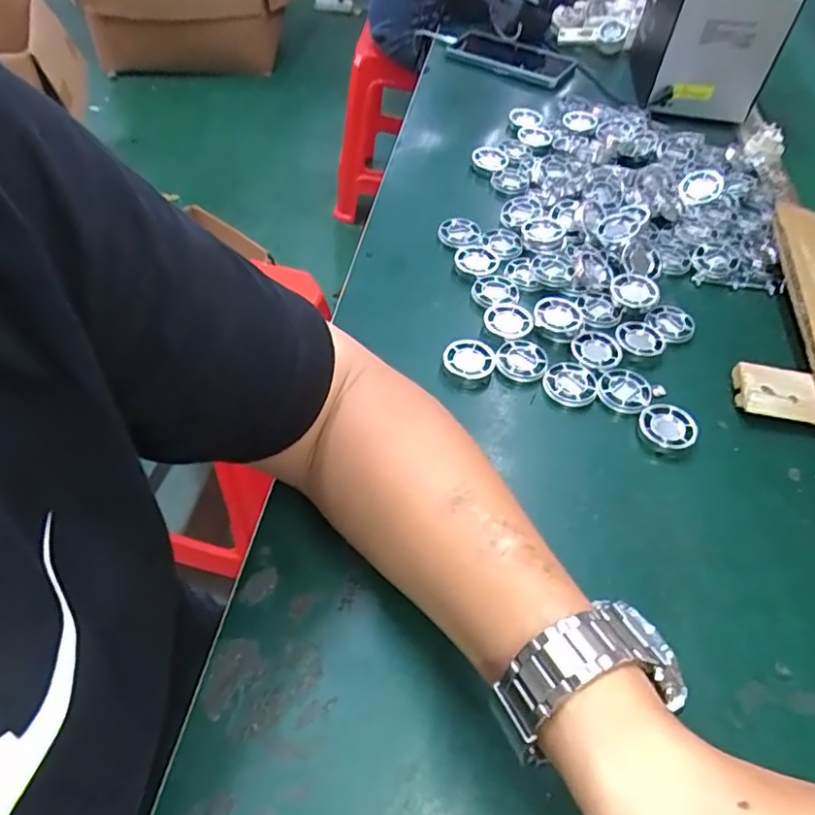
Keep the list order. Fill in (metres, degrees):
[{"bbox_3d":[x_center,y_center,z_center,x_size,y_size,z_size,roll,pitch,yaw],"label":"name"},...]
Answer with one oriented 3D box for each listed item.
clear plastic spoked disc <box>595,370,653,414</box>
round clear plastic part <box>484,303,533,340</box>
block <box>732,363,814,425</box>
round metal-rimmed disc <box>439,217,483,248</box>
[{"bbox_3d":[0.162,-0.013,0.446,0.037,0.004,0.035,1,51,-1],"label":"clear plastic spoked disc"},{"bbox_3d":[0.082,-0.070,0.482,0.039,0.004,0.037,1,51,-1],"label":"round clear plastic part"},{"bbox_3d":[0.274,-0.010,0.449,0.055,0.014,0.043,10,51,6],"label":"block"},{"bbox_3d":[0.050,-0.163,0.557,0.040,0.007,0.034,29,71,23],"label":"round metal-rimmed disc"}]

